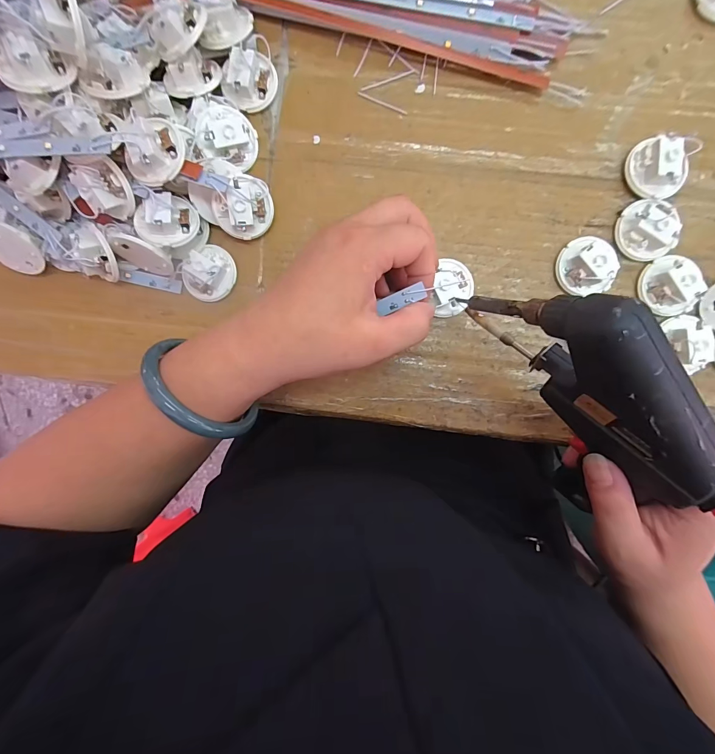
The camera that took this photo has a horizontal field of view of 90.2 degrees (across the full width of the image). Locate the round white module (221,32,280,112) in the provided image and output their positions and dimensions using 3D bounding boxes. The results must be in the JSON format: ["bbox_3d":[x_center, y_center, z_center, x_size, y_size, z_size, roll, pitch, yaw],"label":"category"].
[{"bbox_3d":[-0.073,-0.200,0.237,0.038,0.019,0.033,-21,93,4],"label":"round white module"}]

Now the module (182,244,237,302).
[{"bbox_3d":[-0.103,-0.071,0.246,0.031,0.019,0.037,33,95,0],"label":"module"}]

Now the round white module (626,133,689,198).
[{"bbox_3d":[0.191,-0.133,0.226,0.031,0.018,0.038,-45,91,5],"label":"round white module"}]

